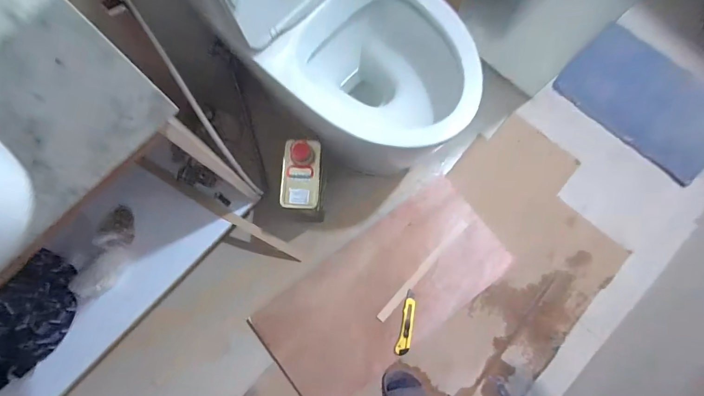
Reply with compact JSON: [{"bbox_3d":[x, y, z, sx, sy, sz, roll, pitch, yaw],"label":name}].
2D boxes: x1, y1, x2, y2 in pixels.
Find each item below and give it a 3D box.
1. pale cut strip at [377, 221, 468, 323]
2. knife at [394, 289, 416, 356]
[{"bbox_3d":[0.192,0.194,0.997,0.027,0.009,0.349,42,82,7],"label":"pale cut strip"},{"bbox_3d":[0.148,0.333,0.980,0.038,0.015,0.164,14,80,2],"label":"knife"}]

